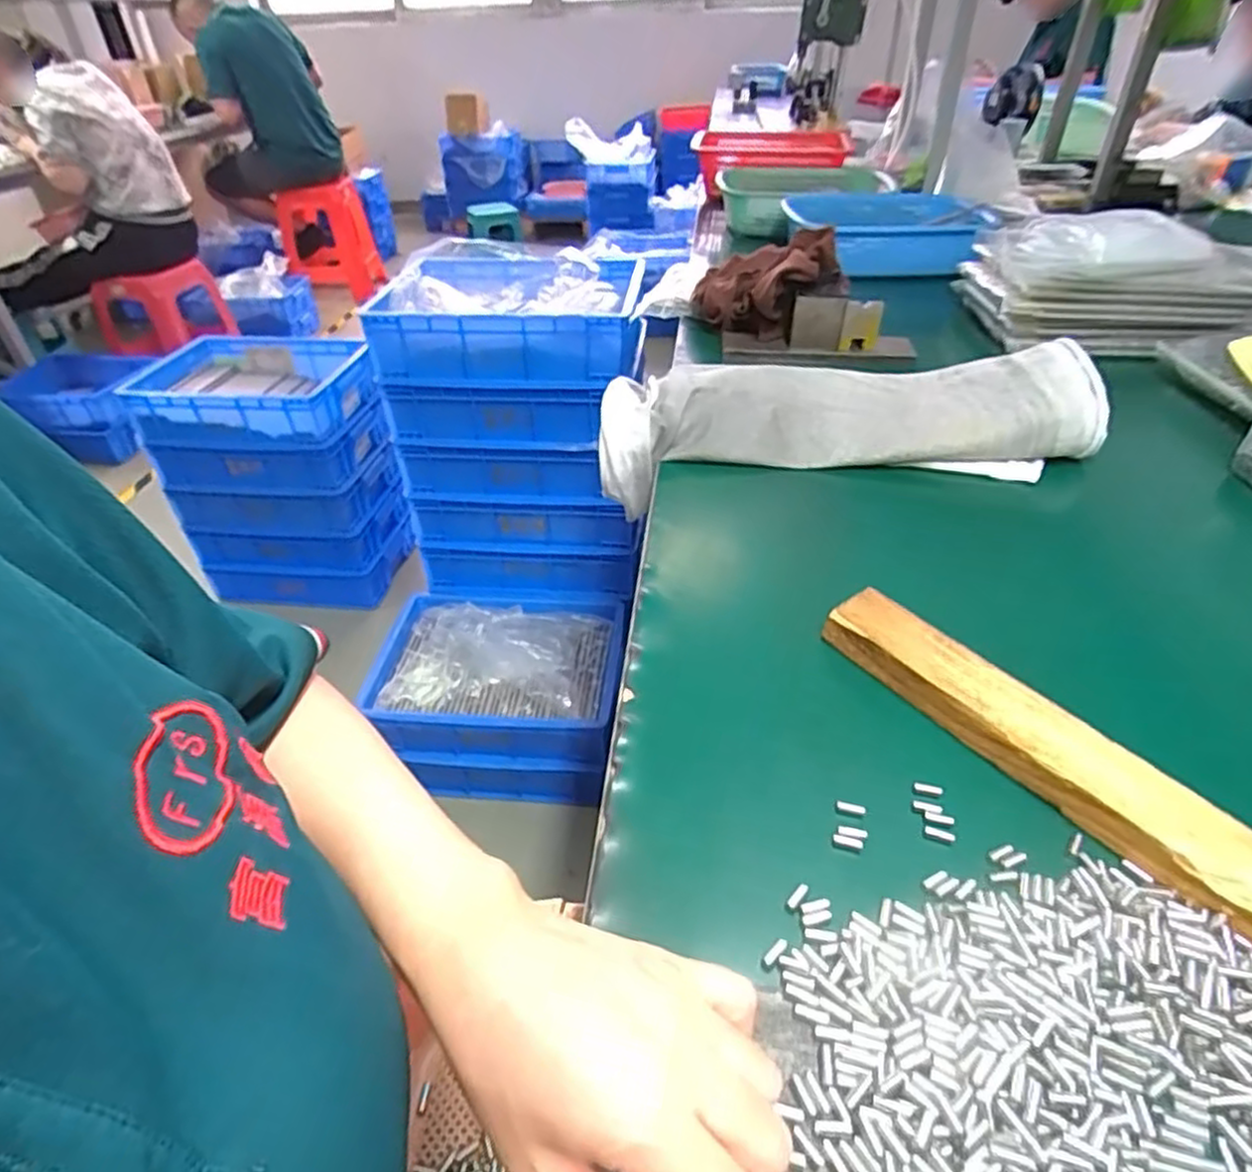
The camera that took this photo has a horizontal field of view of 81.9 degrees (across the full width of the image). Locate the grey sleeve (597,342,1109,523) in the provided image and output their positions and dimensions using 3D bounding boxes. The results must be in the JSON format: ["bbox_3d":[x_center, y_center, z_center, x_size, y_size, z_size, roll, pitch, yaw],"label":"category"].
[{"bbox_3d":[0.184,-0.154,0.660,0.413,0.075,0.169,-4,39,-1],"label":"grey sleeve"}]

